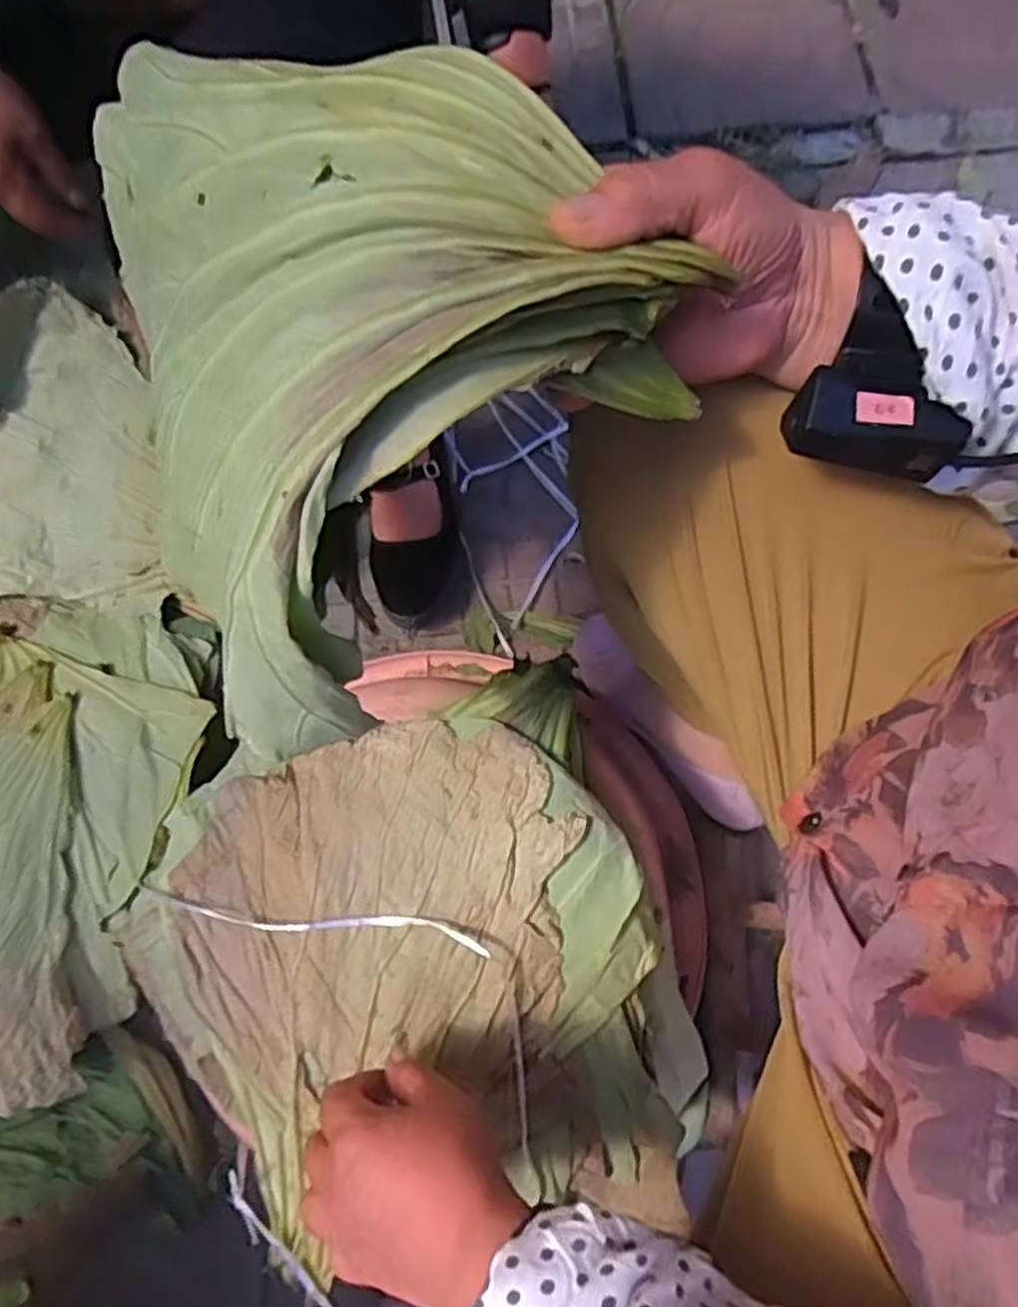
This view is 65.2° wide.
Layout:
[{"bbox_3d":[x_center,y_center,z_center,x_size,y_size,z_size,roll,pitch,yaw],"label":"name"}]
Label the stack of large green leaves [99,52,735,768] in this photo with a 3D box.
[{"bbox_3d":[-0.097,-0.148,0.333,0.233,0.122,0.288,-39,77,-12],"label":"stack of large green leaves"}]

